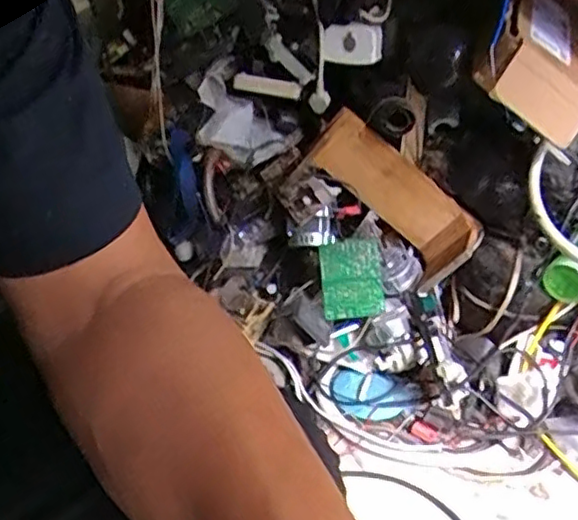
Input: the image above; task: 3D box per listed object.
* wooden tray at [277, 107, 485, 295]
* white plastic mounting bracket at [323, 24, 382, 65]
[{"bbox_3d":[0.160,-0.096,1.067,0.300,0.131,0.105,41,43,-3],"label":"wooden tray"},{"bbox_3d":[0.097,-0.324,0.997,0.084,0.056,0.023,9,8,14],"label":"white plastic mounting bracket"}]

